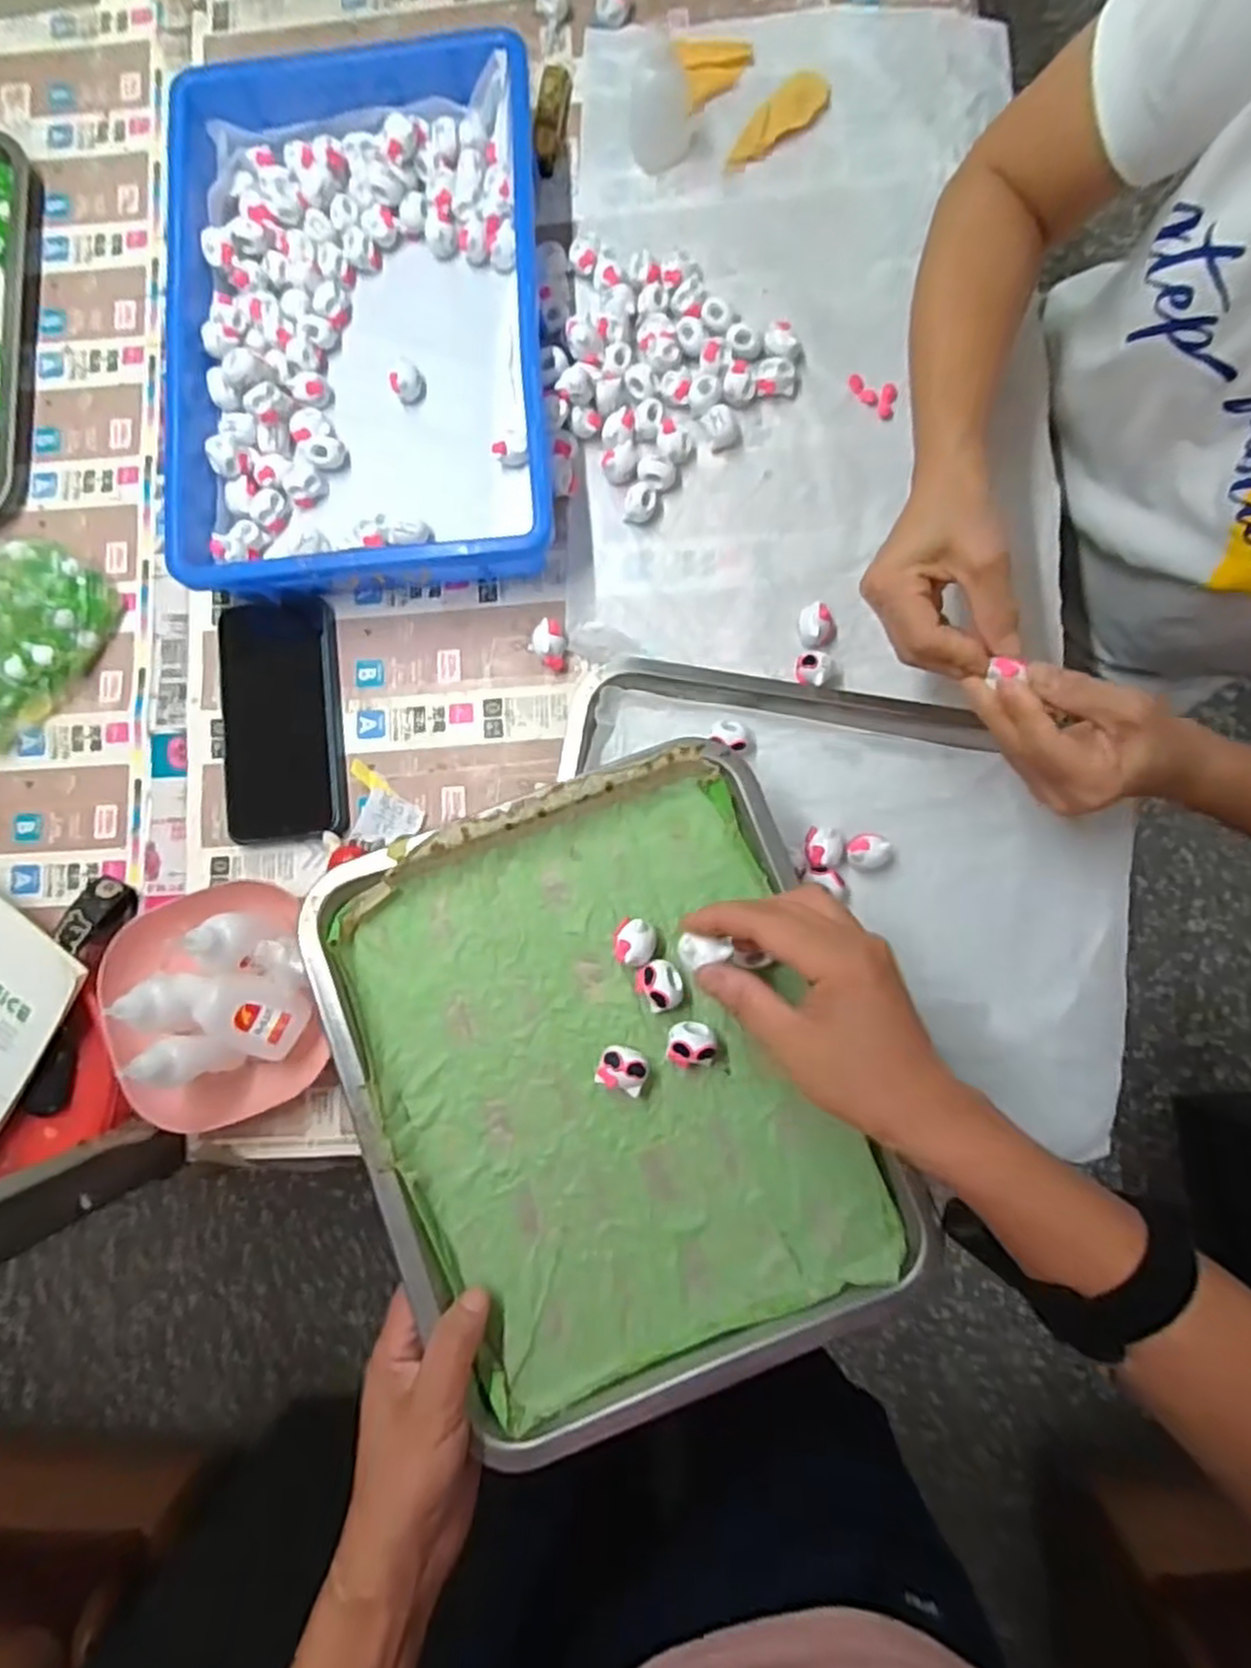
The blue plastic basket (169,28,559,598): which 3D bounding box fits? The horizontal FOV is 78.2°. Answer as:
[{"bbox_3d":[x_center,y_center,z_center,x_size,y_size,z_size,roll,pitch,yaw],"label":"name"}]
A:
[{"bbox_3d":[-0.178,-0.347,0.525,0.243,0.060,0.372,-5,84,3],"label":"blue plastic basket"}]

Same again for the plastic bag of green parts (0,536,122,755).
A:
[{"bbox_3d":[-0.436,-0.136,0.523,0.127,0.051,0.148,24,86,6],"label":"plastic bag of green parts"}]

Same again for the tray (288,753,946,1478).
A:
[{"bbox_3d":[-0.008,0.127,0.406,0.250,0.043,0.305,-20,83,2],"label":"tray"}]

